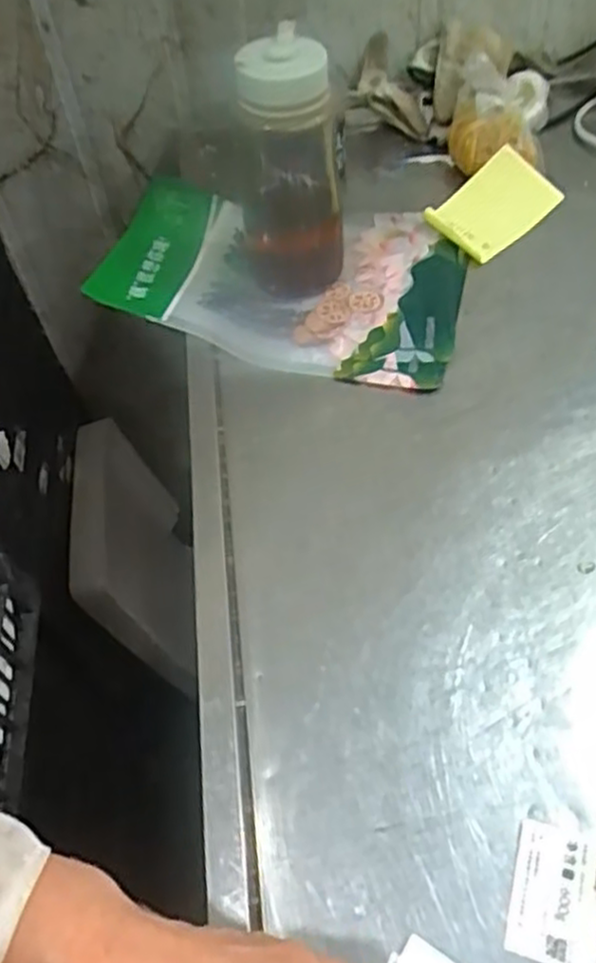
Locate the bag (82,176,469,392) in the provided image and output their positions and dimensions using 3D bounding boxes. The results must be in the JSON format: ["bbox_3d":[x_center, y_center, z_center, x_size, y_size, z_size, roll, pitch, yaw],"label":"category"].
[{"bbox_3d":[-0.012,-0.188,0.648,0.302,0.053,0.212,8,54,12],"label":"bag"}]

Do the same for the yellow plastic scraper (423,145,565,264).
[{"bbox_3d":[0.182,-0.257,0.692,0.110,0.014,0.076,-41,74,-8],"label":"yellow plastic scraper"}]

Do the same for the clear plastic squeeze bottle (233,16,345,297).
[{"bbox_3d":[-0.007,-0.256,0.602,0.083,0.198,0.086,-7,53,1],"label":"clear plastic squeeze bottle"}]

